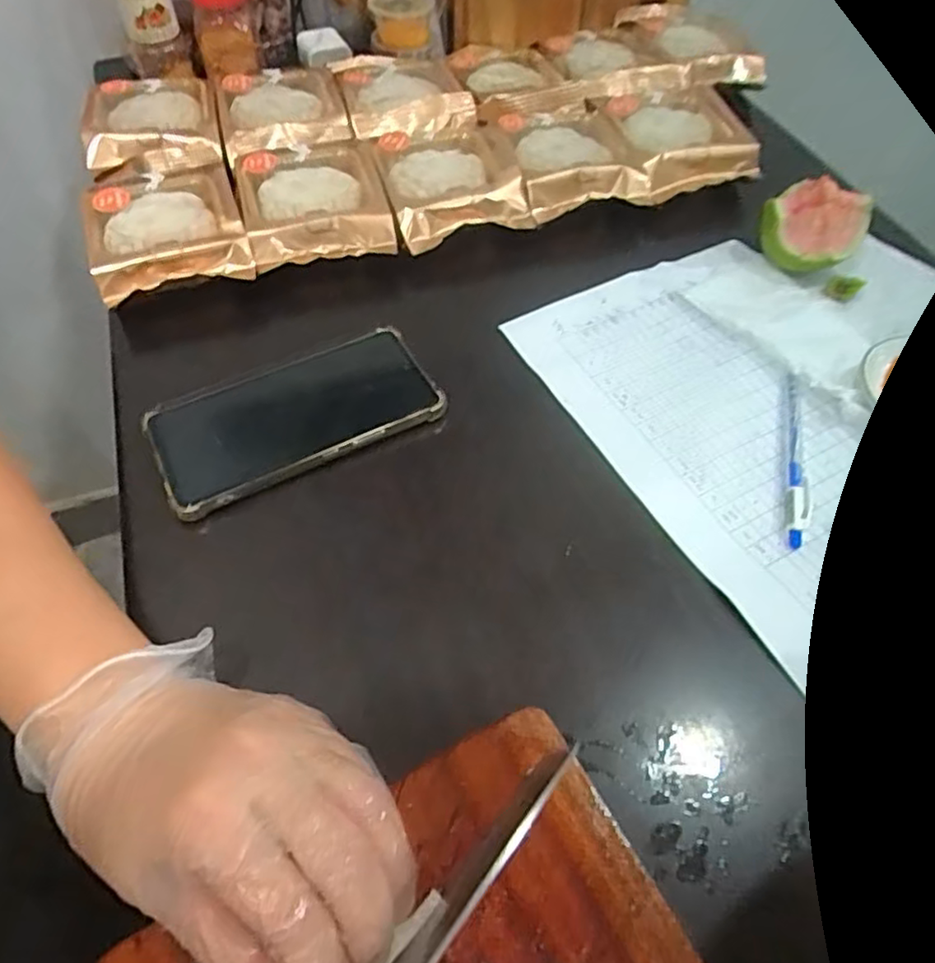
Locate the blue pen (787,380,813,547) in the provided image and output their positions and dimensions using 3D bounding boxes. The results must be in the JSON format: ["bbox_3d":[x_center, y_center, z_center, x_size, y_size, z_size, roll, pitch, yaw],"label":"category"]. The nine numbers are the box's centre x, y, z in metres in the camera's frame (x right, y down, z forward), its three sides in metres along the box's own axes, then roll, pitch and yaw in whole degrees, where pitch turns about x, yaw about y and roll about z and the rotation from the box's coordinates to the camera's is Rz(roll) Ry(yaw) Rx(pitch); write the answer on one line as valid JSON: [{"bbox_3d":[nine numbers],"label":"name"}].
[{"bbox_3d":[0.192,-0.014,0.370,0.013,0.010,0.121,14,57,8],"label":"blue pen"}]

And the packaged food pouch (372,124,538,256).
[{"bbox_3d":[-0.013,-0.230,0.479,0.099,0.023,0.110,-12,57,-9],"label":"packaged food pouch"}]

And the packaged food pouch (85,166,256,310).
[{"bbox_3d":[-0.213,-0.184,0.446,0.098,0.024,0.143,-18,59,-12],"label":"packaged food pouch"}]

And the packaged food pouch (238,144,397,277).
[{"bbox_3d":[-0.115,-0.209,0.468,0.098,0.028,0.125,-15,58,-11],"label":"packaged food pouch"}]

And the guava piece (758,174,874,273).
[{"bbox_3d":[0.237,-0.175,0.448,0.066,0.057,0.047,32,61,18],"label":"guava piece"}]

